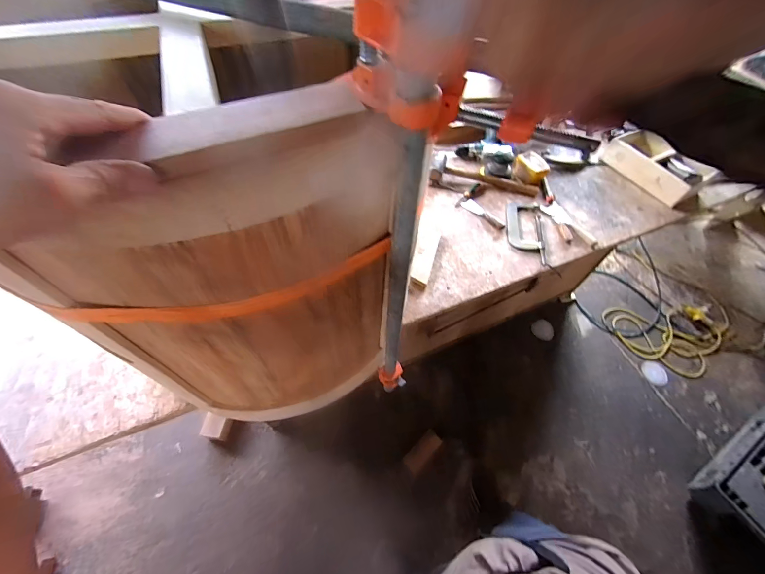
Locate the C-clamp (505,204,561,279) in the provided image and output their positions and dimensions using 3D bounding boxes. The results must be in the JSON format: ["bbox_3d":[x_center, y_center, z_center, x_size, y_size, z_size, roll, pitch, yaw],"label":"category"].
[{"bbox_3d":[0.442,-0.155,0.988,0.118,0.020,0.271,4,58,1],"label":"C-clamp"}]

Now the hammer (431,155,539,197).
[{"bbox_3d":[0.343,-0.380,1.101,0.351,0.052,0.118,10,58,4],"label":"hammer"}]

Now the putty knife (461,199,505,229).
[{"bbox_3d":[0.320,-0.238,1.031,0.045,0.015,0.158,-35,65,-21],"label":"putty knife"}]

